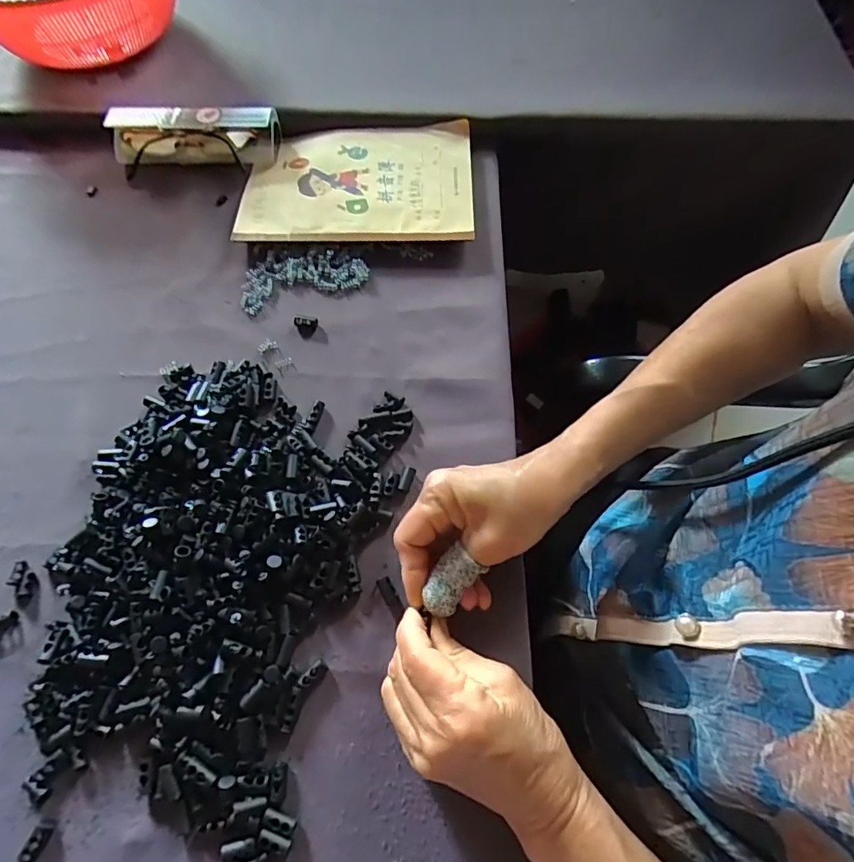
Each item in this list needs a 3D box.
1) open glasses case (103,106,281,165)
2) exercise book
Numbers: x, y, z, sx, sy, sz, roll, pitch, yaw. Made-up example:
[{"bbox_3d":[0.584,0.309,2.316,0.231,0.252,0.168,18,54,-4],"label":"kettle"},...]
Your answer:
[{"bbox_3d":[-0.216,-0.274,0.469,0.154,0.034,0.043,3,67,2],"label":"open glasses case"},{"bbox_3d":[-0.061,-0.226,0.460,0.201,0.010,0.135,0,66,1],"label":"exercise book"}]

